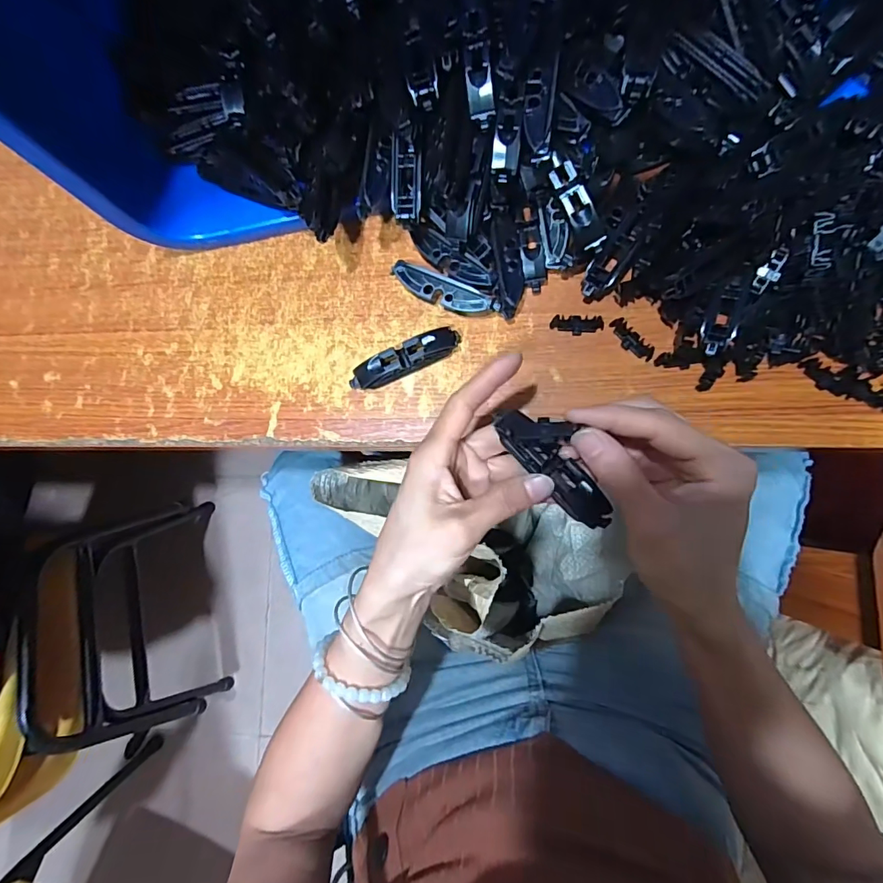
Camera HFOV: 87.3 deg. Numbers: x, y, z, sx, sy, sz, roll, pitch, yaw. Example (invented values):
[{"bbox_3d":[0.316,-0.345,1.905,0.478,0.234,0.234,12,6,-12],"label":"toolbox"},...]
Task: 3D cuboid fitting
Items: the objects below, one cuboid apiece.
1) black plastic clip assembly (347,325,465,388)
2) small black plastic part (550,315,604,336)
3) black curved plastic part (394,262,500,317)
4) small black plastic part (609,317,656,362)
[{"bbox_3d":[-0.026,-0.058,0.326,0.082,0.020,0.019,-22,81,3],"label":"black plastic clip assembly"},{"bbox_3d":[0.095,-0.082,0.324,0.035,0.005,0.013,5,83,7],"label":"small black plastic part"},{"bbox_3d":[0.002,-0.105,0.330,0.078,0.020,0.018,25,86,8],"label":"black curved plastic part"},{"bbox_3d":[0.130,-0.070,0.318,0.036,0.006,0.014,41,89,9],"label":"small black plastic part"}]

